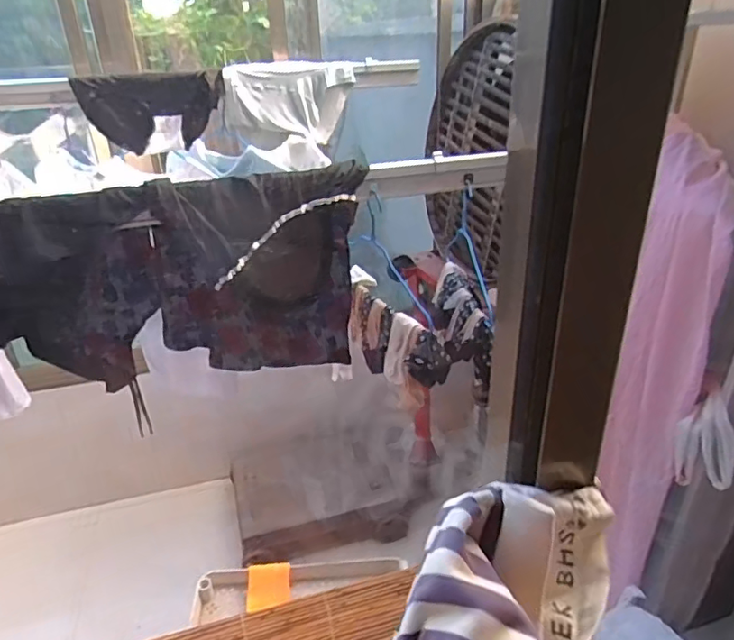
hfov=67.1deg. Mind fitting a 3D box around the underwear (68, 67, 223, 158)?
[{"bbox_3d":[-0.530,-0.526,1.388,0.334,0.174,0.035,-12,29,-17],"label":"underwear"}]

